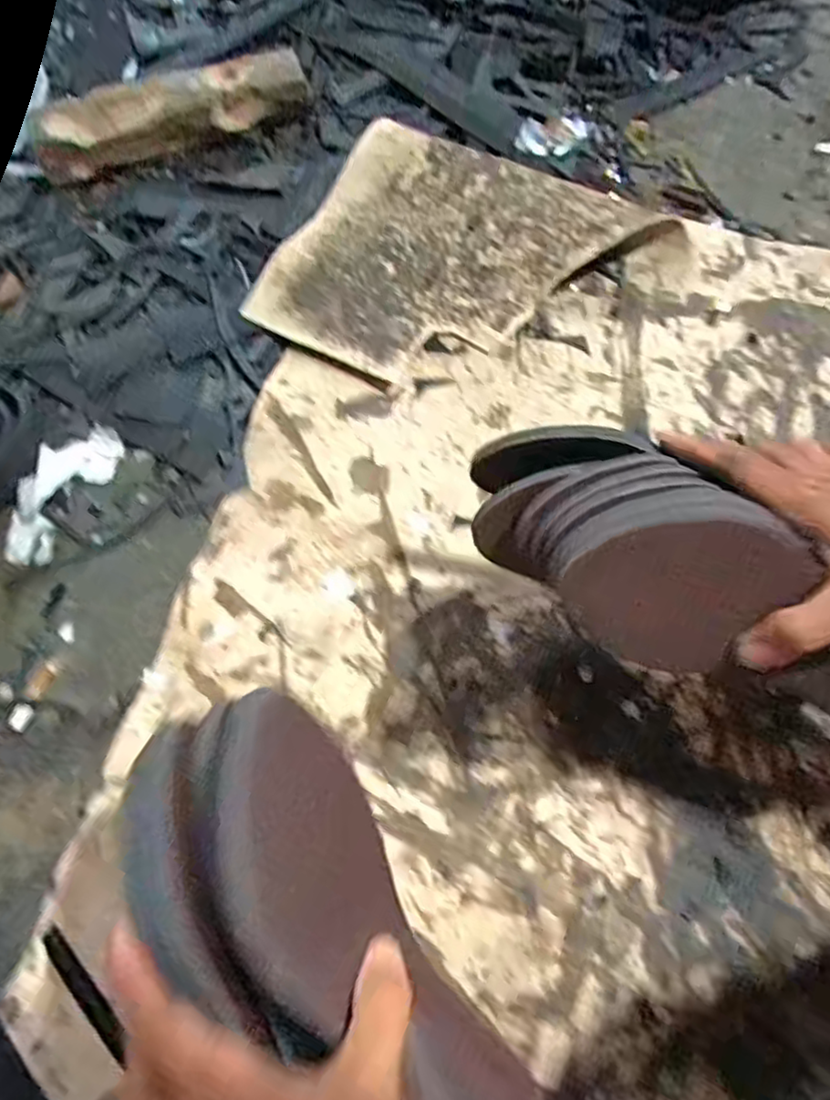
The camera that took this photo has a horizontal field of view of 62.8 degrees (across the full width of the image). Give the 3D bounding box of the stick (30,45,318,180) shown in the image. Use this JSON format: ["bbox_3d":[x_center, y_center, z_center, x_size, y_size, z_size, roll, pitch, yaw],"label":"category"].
[{"bbox_3d":[-0.237,-0.429,0.663,0.272,0.040,0.067,-16,73,-4],"label":"stick"}]

